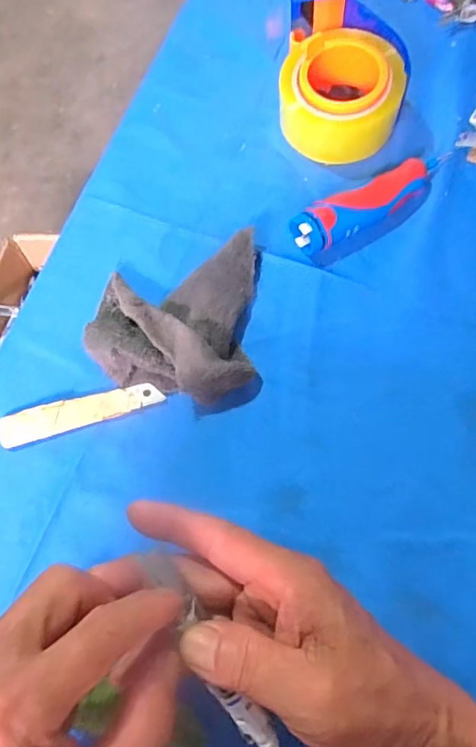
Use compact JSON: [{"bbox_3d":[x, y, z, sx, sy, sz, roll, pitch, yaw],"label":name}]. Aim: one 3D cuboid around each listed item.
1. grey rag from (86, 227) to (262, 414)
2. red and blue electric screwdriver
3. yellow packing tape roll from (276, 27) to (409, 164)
[{"bbox_3d":[-0.046,-0.043,0.392,0.120,0.030,0.136,0,66,2],"label":"grey rag"},{"bbox_3d":[0.115,-0.142,0.435,0.149,0.030,0.033,-27,68,-10],"label":"red and blue electric screwdriver"},{"bbox_3d":[0.089,-0.242,0.464,0.100,0.066,0.100,-1,66,1],"label":"yellow packing tape roll"}]

